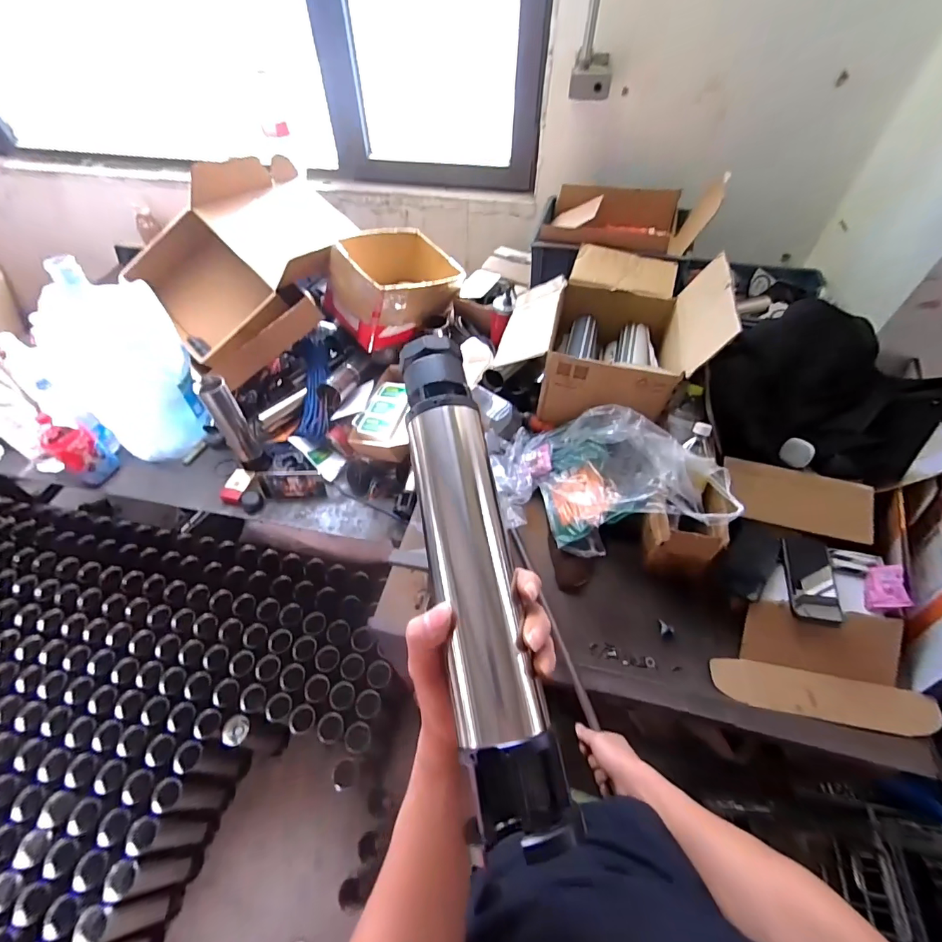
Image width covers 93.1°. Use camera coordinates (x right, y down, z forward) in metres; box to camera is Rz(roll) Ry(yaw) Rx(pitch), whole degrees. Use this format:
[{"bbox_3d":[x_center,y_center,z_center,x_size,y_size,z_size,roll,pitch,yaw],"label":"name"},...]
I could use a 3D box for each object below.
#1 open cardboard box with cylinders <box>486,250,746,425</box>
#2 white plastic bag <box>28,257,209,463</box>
[{"bbox_3d":[0.303,-0.348,1.019,0.414,0.260,0.423,11,54,8],"label":"open cardboard box with cylinders"},{"bbox_3d":[-0.888,-0.265,1.148,0.278,0.448,0.308,35,61,23],"label":"white plastic bag"}]

